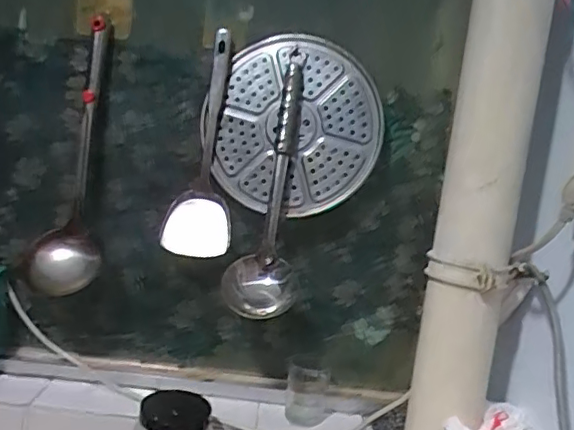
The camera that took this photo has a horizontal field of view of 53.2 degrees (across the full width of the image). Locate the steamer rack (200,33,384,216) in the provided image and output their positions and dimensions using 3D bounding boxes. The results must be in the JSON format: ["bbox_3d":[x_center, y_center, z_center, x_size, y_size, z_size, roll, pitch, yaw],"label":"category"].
[{"bbox_3d":[0.006,-0.120,0.784,0.245,0.244,0.047,44,1,7],"label":"steamer rack"}]

